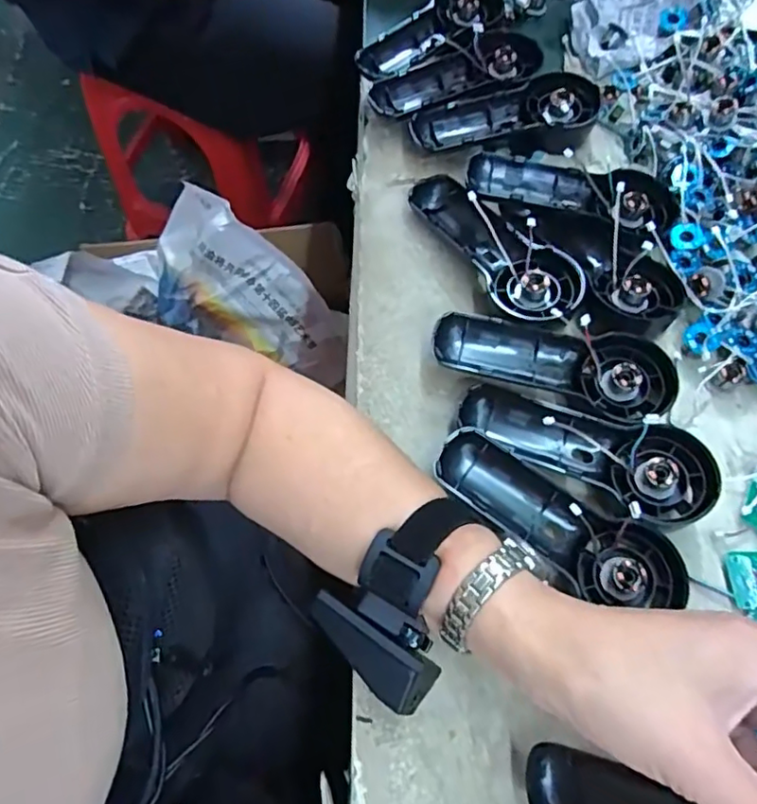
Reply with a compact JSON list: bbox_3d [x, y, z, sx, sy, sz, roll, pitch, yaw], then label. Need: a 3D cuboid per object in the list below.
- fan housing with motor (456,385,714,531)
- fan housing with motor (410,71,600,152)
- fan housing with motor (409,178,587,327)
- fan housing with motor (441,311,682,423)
[{"bbox_3d":[0.122,0.031,0.358,0.144,0.031,0.058,18,66,5],"label":"fan housing with motor"},{"bbox_3d":[0.101,-0.223,0.467,0.151,0.028,0.050,-12,67,-8],"label":"fan housing with motor"},{"bbox_3d":[0.078,-0.105,0.417,0.064,0.037,0.157,-37,73,-17],"label":"fan housing with motor"},{"bbox_3d":[0.111,-0.024,0.383,0.147,0.034,0.058,20,67,6],"label":"fan housing with motor"}]

